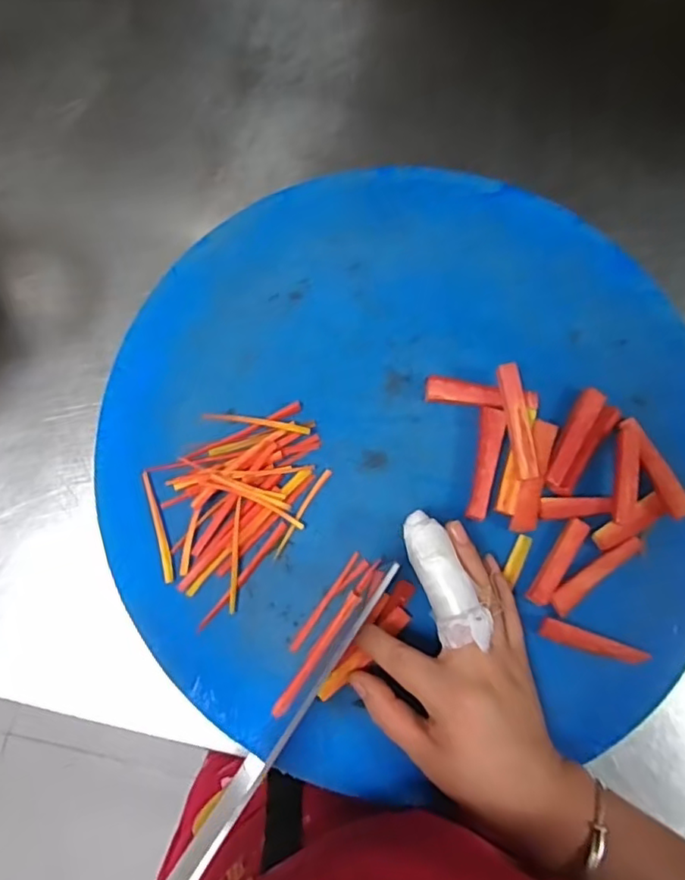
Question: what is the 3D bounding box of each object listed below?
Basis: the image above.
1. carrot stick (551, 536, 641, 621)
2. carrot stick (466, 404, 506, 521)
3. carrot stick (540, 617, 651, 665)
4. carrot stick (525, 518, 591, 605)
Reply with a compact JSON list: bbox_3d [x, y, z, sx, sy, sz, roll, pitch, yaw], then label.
[{"bbox_3d":[0.159,0.083,0.368,0.068,0.010,0.014,-36,81,-10],"label":"carrot stick"},{"bbox_3d":[0.092,0.015,0.379,0.015,0.014,0.072,13,77,0],"label":"carrot stick"},{"bbox_3d":[0.155,0.126,0.363,0.068,0.017,0.011,17,77,1],"label":"carrot stick"},{"bbox_3d":[0.136,0.076,0.370,0.013,0.009,0.059,35,78,5],"label":"carrot stick"}]

